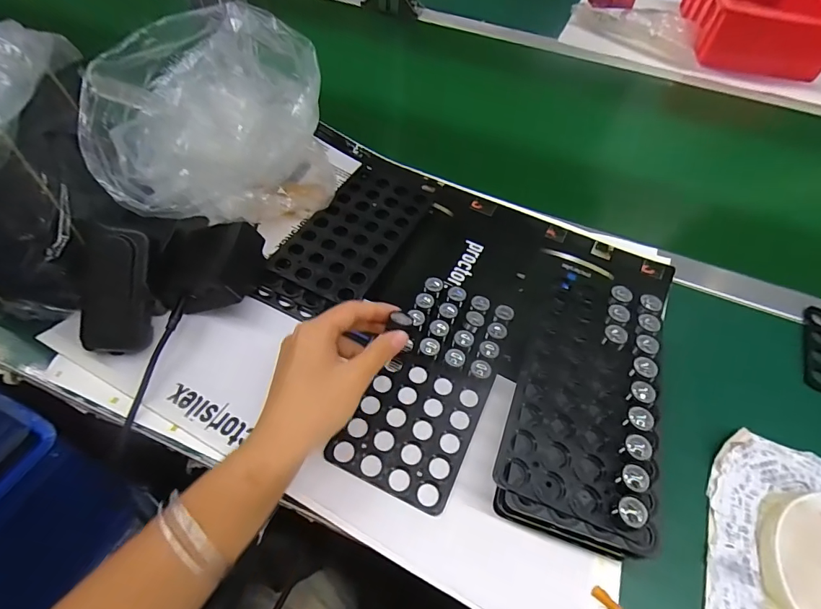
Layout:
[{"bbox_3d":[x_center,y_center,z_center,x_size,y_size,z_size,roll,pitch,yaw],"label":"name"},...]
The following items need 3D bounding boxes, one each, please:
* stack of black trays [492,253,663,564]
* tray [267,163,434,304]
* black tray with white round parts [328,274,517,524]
[{"bbox_3d":[0.139,0.062,0.343,0.104,0.033,0.218,13,59,15],"label":"stack of black trays"},{"bbox_3d":[-0.056,-0.078,0.466,0.103,0.021,0.178,25,56,14],"label":"tray"},{"bbox_3d":[0.019,0.064,0.376,0.093,0.021,0.190,21,56,11],"label":"black tray with white round parts"}]

